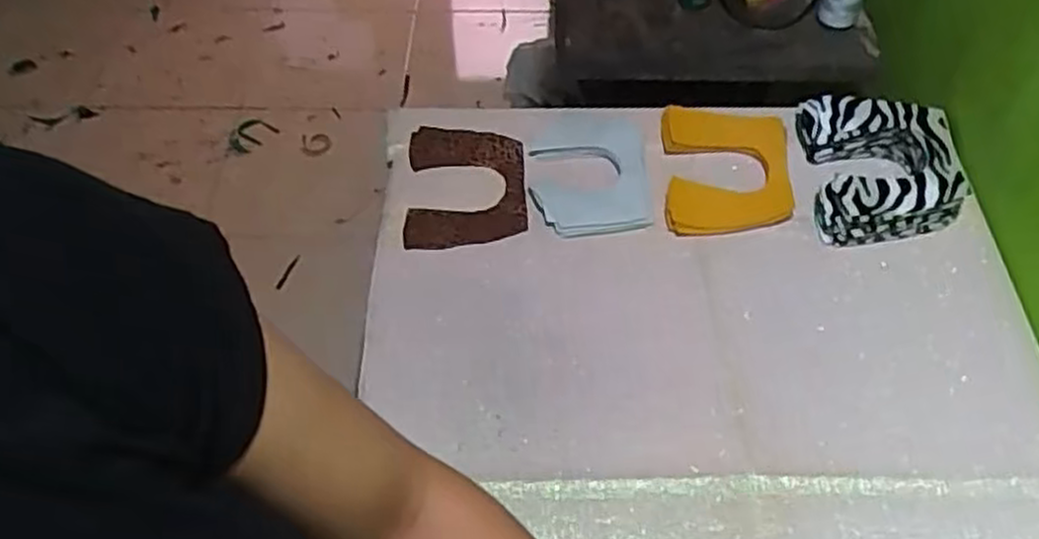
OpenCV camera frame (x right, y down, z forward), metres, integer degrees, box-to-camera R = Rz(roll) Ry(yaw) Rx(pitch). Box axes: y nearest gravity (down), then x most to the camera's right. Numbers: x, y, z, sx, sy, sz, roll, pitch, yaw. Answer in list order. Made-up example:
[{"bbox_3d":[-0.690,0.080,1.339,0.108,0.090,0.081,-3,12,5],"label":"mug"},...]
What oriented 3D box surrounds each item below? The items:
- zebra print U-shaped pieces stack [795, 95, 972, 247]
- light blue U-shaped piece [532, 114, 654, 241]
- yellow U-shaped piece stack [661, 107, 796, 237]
[{"bbox_3d":[0.361,-0.106,0.780,0.141,0.049,0.161,-1,55,0],"label":"zebra print U-shaped pieces stack"},{"bbox_3d":[0.071,-0.106,0.806,0.114,0.010,0.160,-2,55,0],"label":"light blue U-shaped piece"},{"bbox_3d":[0.212,-0.105,0.800,0.124,0.018,0.153,1,55,2],"label":"yellow U-shaped piece stack"}]

